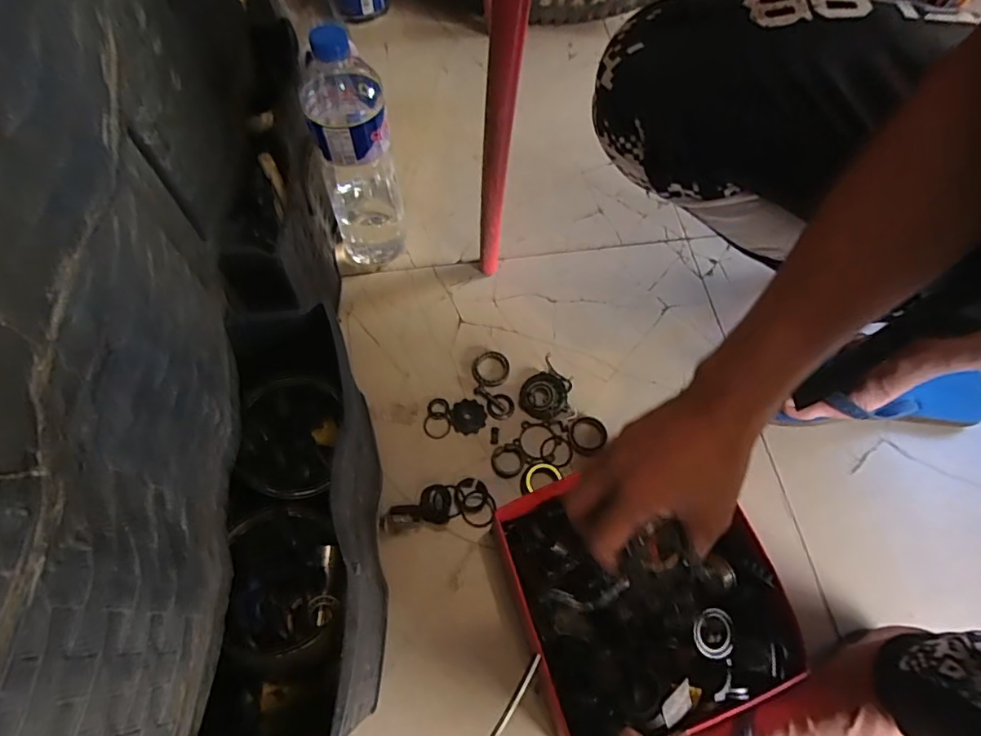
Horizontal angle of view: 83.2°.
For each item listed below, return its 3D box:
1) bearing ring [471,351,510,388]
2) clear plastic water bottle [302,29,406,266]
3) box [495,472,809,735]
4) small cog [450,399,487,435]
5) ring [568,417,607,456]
[{"bbox_3d":[0.000,0.001,0.625,0.042,0.004,0.042,1,64,-1],"label":"bearing ring"},{"bbox_3d":[-0.142,-0.223,0.582,0.074,0.281,0.091,-13,65,-8],"label":"clear plastic water bottle"},{"bbox_3d":[0.133,0.191,0.484,0.200,0.080,0.201,-14,66,-9],"label":"box"},{"bbox_3d":[-0.024,0.053,0.601,0.036,0.004,0.038,-10,65,-6],"label":"small cog"},{"bbox_3d":[0.104,0.071,0.596,0.045,0.005,0.036,-41,72,-19],"label":"ring"}]

